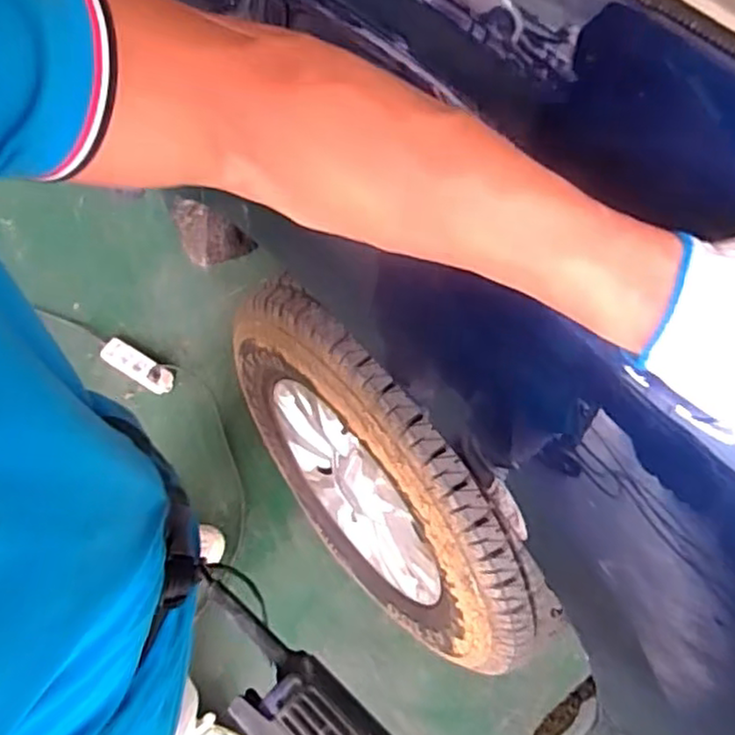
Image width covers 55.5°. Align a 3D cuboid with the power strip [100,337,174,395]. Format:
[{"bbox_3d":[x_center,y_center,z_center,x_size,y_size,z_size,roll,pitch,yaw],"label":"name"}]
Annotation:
[{"bbox_3d":[-0.525,-0.009,1.592,0.198,0.026,0.065,34,63,10],"label":"power strip"}]

